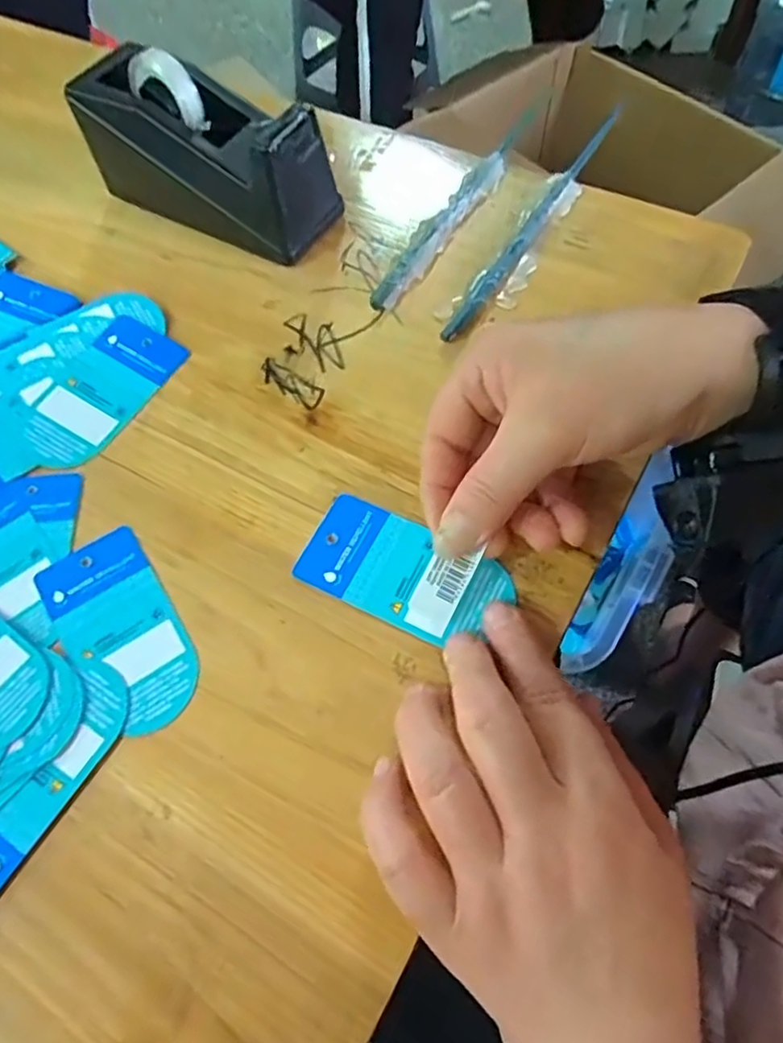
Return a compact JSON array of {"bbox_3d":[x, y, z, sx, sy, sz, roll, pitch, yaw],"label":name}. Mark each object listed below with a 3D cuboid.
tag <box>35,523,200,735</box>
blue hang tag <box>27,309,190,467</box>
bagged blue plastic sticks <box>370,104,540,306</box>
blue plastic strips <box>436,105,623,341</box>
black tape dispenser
[{"bbox_3d":[-0.117,0.046,0.271,0.046,0.004,0.093,-31,64,-13],"label":"tag"},{"bbox_3d":[-0.153,-0.068,0.332,0.047,0.004,0.092,29,68,9],"label":"blue hang tag"},{"bbox_3d":[0.042,-0.193,0.382,0.017,0.009,0.193,27,67,17],"label":"bagged blue plastic sticks"},{"bbox_3d":[0.091,-0.179,0.371,0.030,0.009,0.216,30,68,18],"label":"blue plastic strips"},{"bbox_3d":[-0.109,-0.217,0.365,0.149,0.072,0.062,25,66,16],"label":"black tape dispenser"}]

